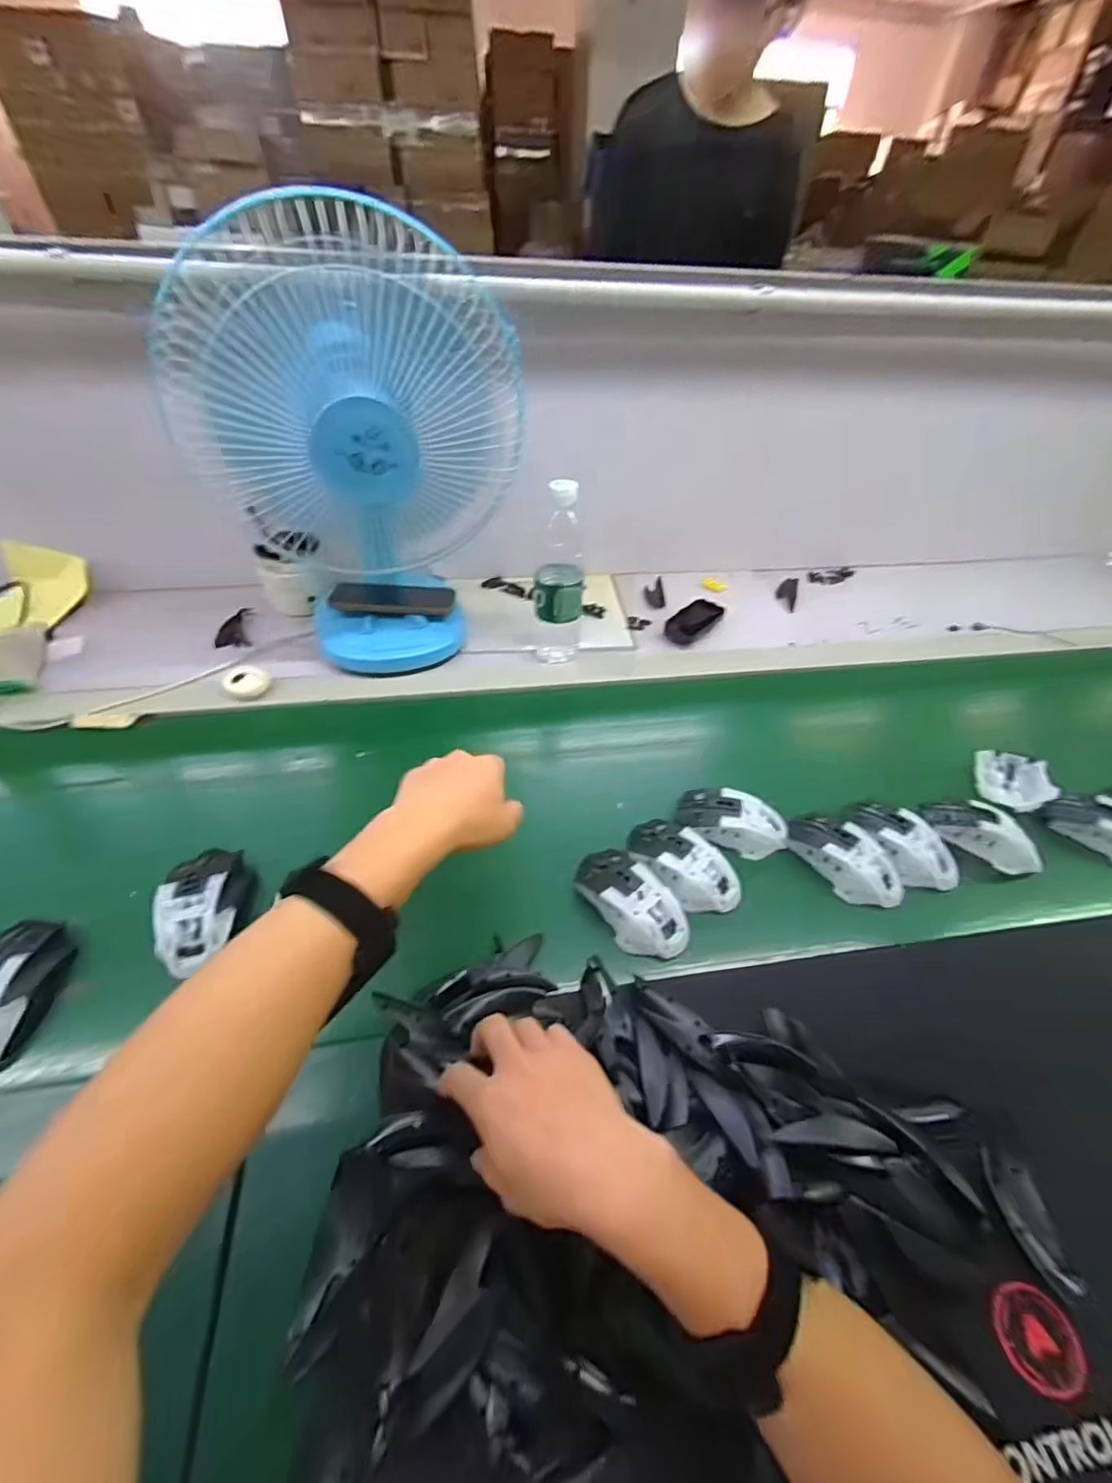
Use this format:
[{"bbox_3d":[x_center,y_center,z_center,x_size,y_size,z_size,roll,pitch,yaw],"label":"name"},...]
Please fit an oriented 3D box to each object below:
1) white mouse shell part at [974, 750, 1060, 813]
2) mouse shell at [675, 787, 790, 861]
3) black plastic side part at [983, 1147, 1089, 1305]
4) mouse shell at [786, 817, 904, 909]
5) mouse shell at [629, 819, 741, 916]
[{"bbox_3d":[0.521,0.039,0.632,0.066,0.033,0.100,17,46,15],"label":"white mouse shell part"},{"bbox_3d":[0.183,0.080,0.572,0.111,0.035,0.052,16,46,14],"label":"mouse shell"},{"bbox_3d":[0.316,0.318,0.369,0.030,0.015,0.072,-2,44,-4],"label":"black plastic side part"},{"bbox_3d":[0.293,0.114,0.552,0.066,0.033,0.106,-24,50,-24],"label":"mouse shell"},{"bbox_3d":[0.125,0.114,0.538,0.058,0.035,0.118,-32,53,-30],"label":"mouse shell"}]

